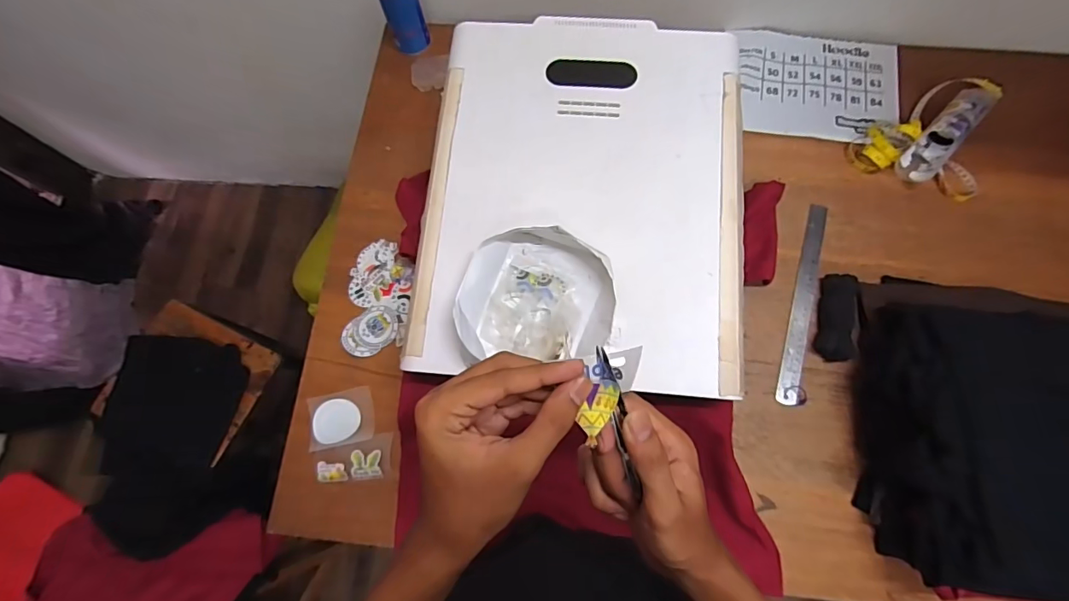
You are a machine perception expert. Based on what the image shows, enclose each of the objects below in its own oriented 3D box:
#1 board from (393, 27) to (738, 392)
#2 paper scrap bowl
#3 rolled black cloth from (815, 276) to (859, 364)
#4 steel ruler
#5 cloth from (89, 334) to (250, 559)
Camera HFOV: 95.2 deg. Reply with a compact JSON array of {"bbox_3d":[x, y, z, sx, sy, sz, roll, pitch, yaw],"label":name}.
[{"bbox_3d":[0.064,-0.148,0.629,0.394,0.022,0.497,5,75,3],"label":"board"},{"bbox_3d":[0.000,-0.012,0.571,0.179,0.041,0.164,-3,74,1],"label":"paper scrap bowl"},{"bbox_3d":[0.448,0.024,0.715,0.049,0.036,0.127,13,75,5],"label":"rolled black cloth"},{"bbox_3d":[0.408,-0.001,0.743,0.033,0.008,0.321,15,76,6],"label":"steel ruler"},{"bbox_3d":[-0.748,0.273,0.975,0.264,0.078,0.398,3,75,3],"label":"cloth"}]

